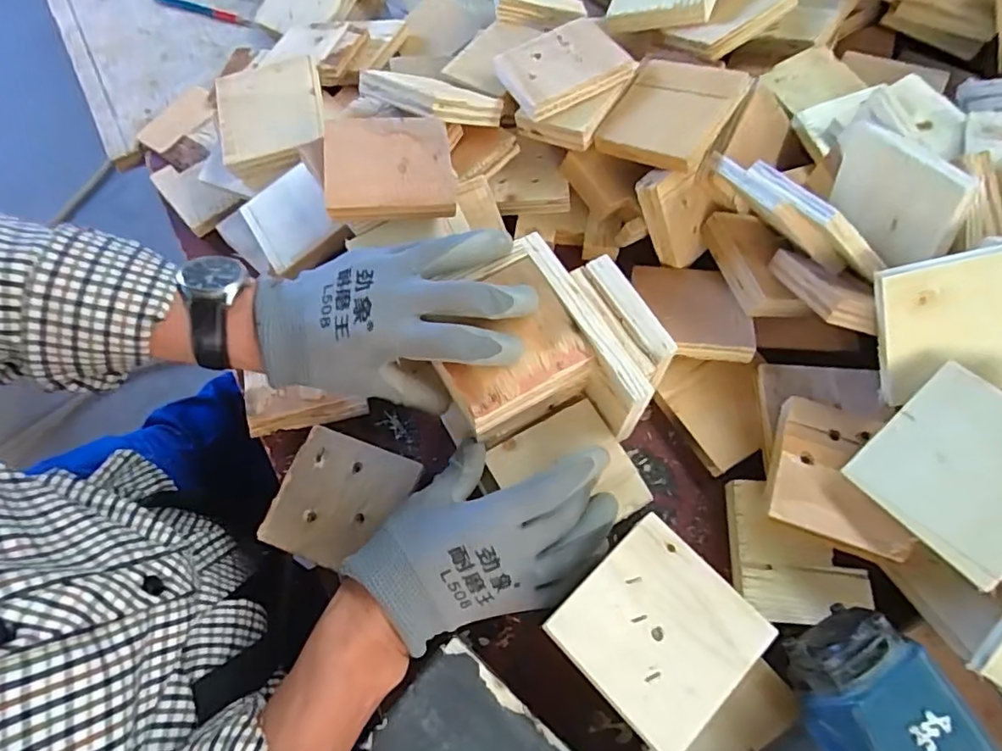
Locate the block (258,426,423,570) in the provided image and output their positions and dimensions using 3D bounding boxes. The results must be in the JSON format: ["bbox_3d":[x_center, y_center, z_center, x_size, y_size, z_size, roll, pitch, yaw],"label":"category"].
[{"bbox_3d":[-0.116,0.089,0.401,0.086,0.008,0.087,19,69,9],"label":"block"}]

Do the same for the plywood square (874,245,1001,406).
[{"bbox_3d":[0.281,-0.030,0.338,0.090,0.089,0.009,-12,21,17],"label":"plywood square"}]

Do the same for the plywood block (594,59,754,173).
[{"bbox_3d":[0.132,-0.206,0.441,0.089,0.017,0.090,26,78,31],"label":"plywood block"}]

